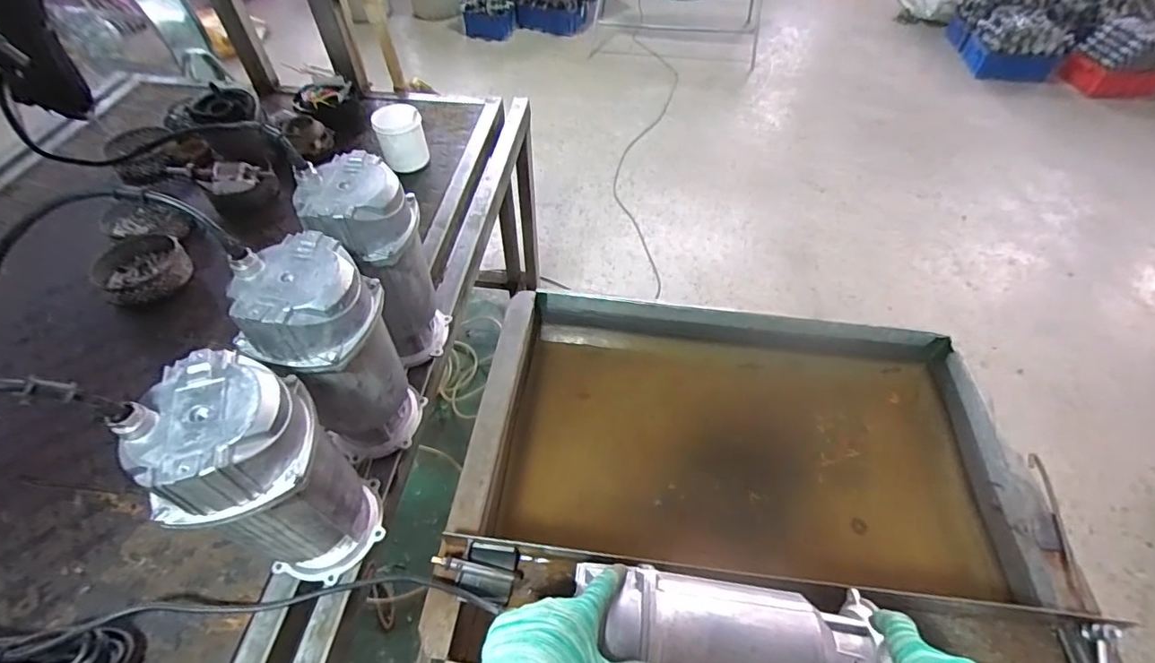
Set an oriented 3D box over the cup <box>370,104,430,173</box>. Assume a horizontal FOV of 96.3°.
[{"bbox_3d":[-0.365,-0.406,1.072,0.098,0.098,0.095,-15,54,-12],"label":"cup"}]

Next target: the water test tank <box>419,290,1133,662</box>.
[{"bbox_3d":[0.228,0.238,0.771,0.746,0.229,0.589,7,53,5],"label":"water test tank"}]

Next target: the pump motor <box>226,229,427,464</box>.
[{"bbox_3d":[-0.277,0.040,0.614,0.140,0.292,0.118,-28,58,-20],"label":"pump motor"}]

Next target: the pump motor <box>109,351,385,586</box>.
[{"bbox_3d":[-0.300,0.154,0.524,0.121,0.297,0.127,0,52,0],"label":"pump motor"}]

